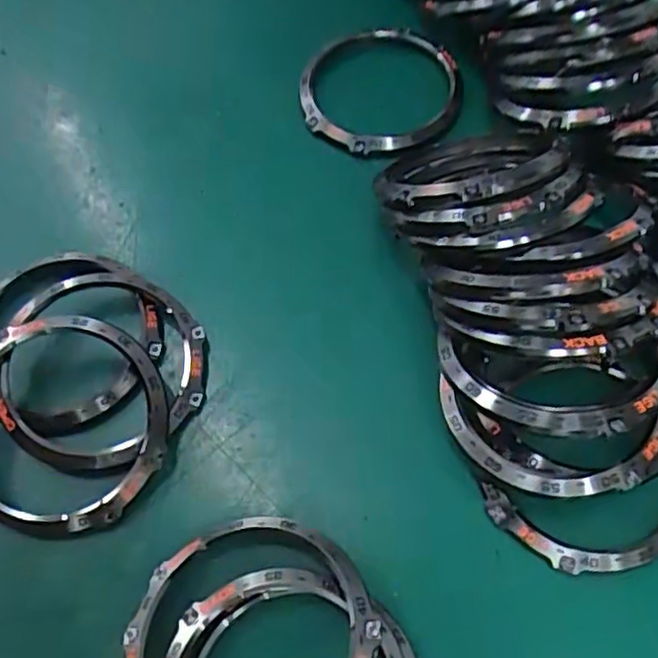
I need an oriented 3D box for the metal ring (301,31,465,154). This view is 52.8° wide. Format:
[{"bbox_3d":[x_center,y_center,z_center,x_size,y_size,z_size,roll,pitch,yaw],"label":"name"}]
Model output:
[{"bbox_3d":[0.015,-0.070,0.191,0.046,0.008,0.045,-1,64,2],"label":"metal ring"}]

